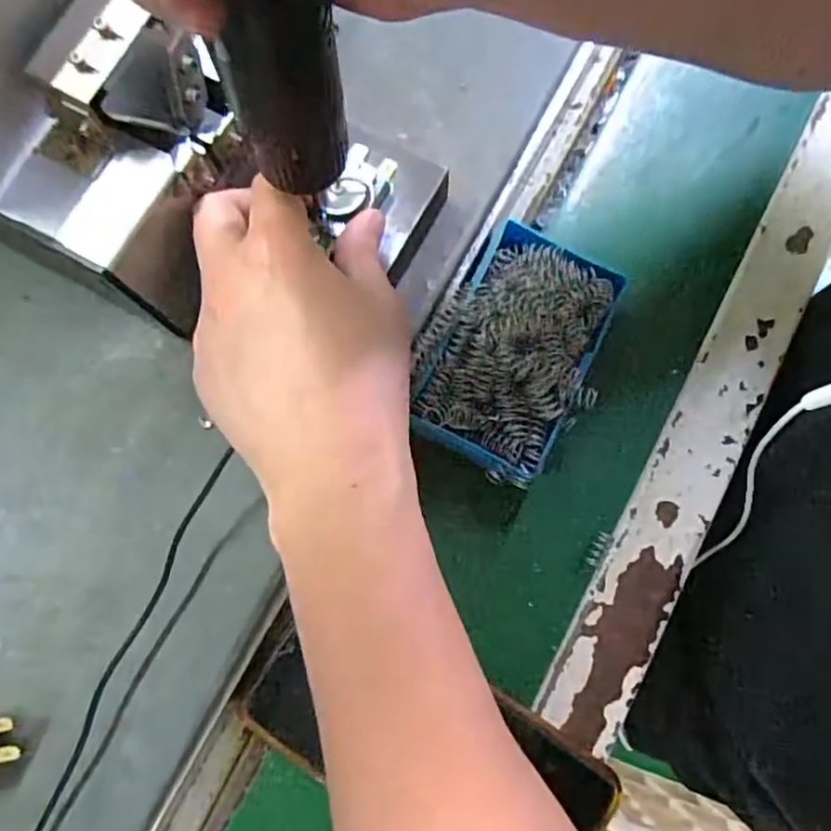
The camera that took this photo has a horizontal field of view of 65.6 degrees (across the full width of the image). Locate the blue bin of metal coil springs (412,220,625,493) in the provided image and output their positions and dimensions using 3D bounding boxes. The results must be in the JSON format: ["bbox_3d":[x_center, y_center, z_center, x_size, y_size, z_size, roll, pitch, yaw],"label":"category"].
[{"bbox_3d":[0.047,-0.031,0.320,0.079,0.042,0.116,30,80,7],"label":"blue bin of metal coil springs"}]

